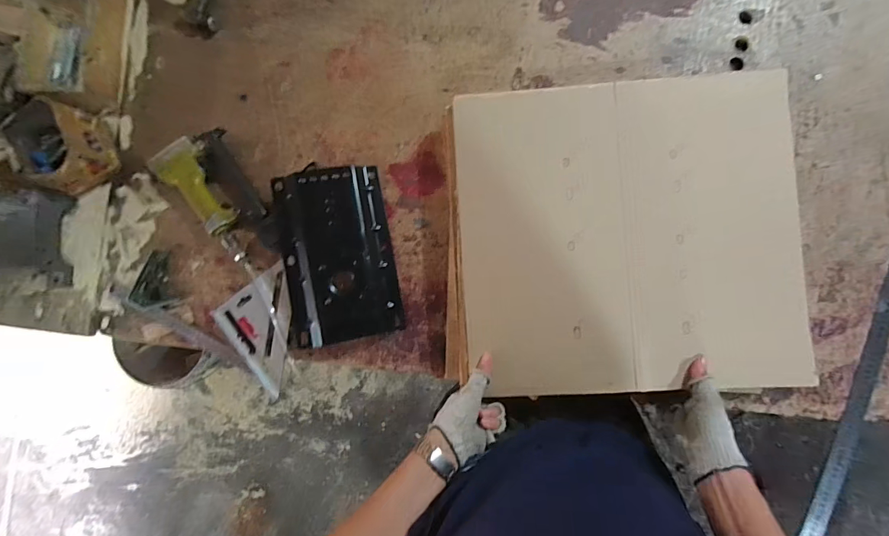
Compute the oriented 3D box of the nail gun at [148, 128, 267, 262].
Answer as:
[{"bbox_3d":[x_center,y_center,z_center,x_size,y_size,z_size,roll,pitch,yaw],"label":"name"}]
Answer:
[{"bbox_3d":[-0.367,-0.123,0.644,0.117,0.048,0.203,-38,86,2],"label":"nail gun"}]

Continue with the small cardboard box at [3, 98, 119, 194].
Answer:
[{"bbox_3d":[-0.638,-0.198,0.657,0.138,0.076,0.139,13,89,4],"label":"small cardboard box"}]

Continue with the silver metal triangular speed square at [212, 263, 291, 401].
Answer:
[{"bbox_3d":[-0.282,0.103,0.648,0.144,0.021,0.171,-39,86,2],"label":"silver metal triangular speed square"}]

